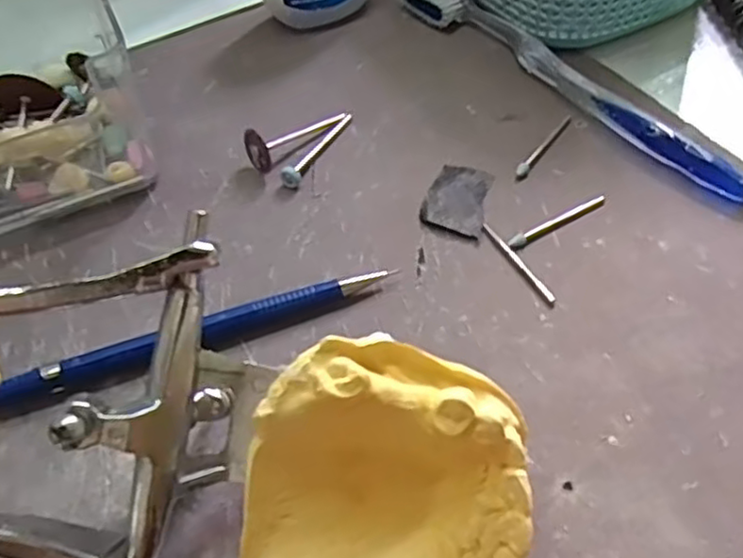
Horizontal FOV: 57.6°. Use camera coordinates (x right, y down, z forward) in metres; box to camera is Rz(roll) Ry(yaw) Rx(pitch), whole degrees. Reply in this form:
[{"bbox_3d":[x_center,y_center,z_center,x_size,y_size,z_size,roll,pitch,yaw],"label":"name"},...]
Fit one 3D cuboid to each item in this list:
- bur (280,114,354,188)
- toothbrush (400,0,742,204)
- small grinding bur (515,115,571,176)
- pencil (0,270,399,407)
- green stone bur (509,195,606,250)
[{"bbox_3d":[-0.021,-0.054,0.271,0.006,0.008,0.048,20,56,19],"label":"bur"},{"bbox_3d":[0.078,-0.088,0.286,0.019,0.011,0.187,-33,56,-19],"label":"toothbrush"},{"bbox_3d":[0.068,-0.054,0.264,0.005,0.004,0.042,30,60,25],"label":"small grinding bur"},{"bbox_3d":[-0.056,0.018,0.215,0.128,0.012,0.009,-18,53,-8],"label":"pencil"},{"bbox_3d":[0.066,-0.021,0.240,0.041,0.004,0.006,-27,55,-16],"label":"green stone bur"}]

